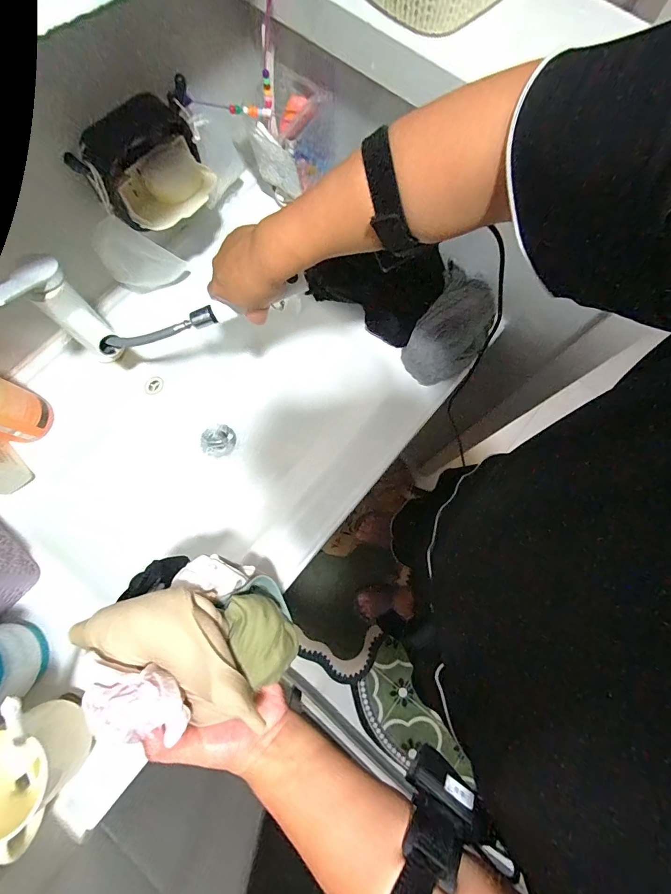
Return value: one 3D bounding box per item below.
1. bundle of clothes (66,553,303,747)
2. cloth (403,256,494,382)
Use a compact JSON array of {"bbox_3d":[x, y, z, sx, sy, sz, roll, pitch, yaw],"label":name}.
[{"bbox_3d":[-0.119,0.154,0.314,0.153,0.097,0.118,-11,77,-2],"label":"bundle of clothes"},{"bbox_3d":[0.161,-0.162,0.514,0.095,0.067,0.153,30,78,6],"label":"cloth"}]

